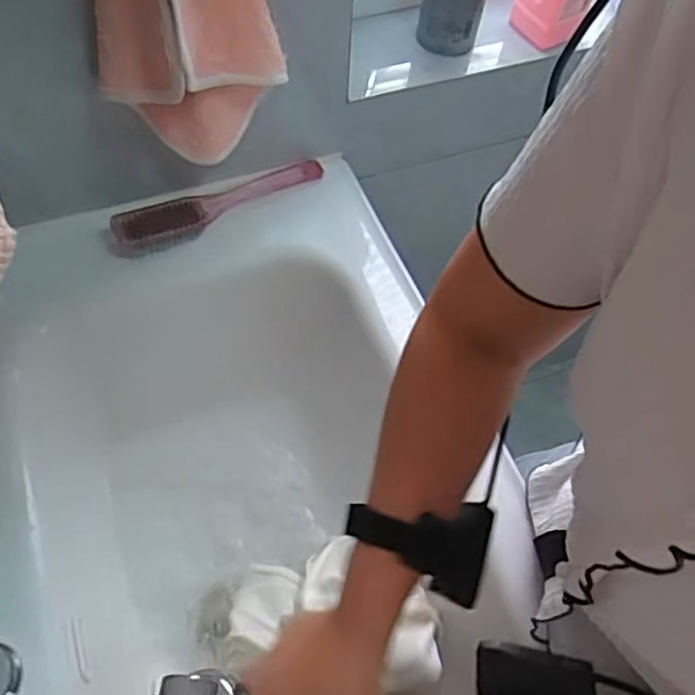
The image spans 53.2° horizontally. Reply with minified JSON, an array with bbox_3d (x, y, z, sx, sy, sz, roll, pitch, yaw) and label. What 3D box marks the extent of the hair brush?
[{"bbox_3d":[-0.127,-0.155,0.724,0.232,0.035,0.040,-27,65,-19],"label":"hair brush"}]

